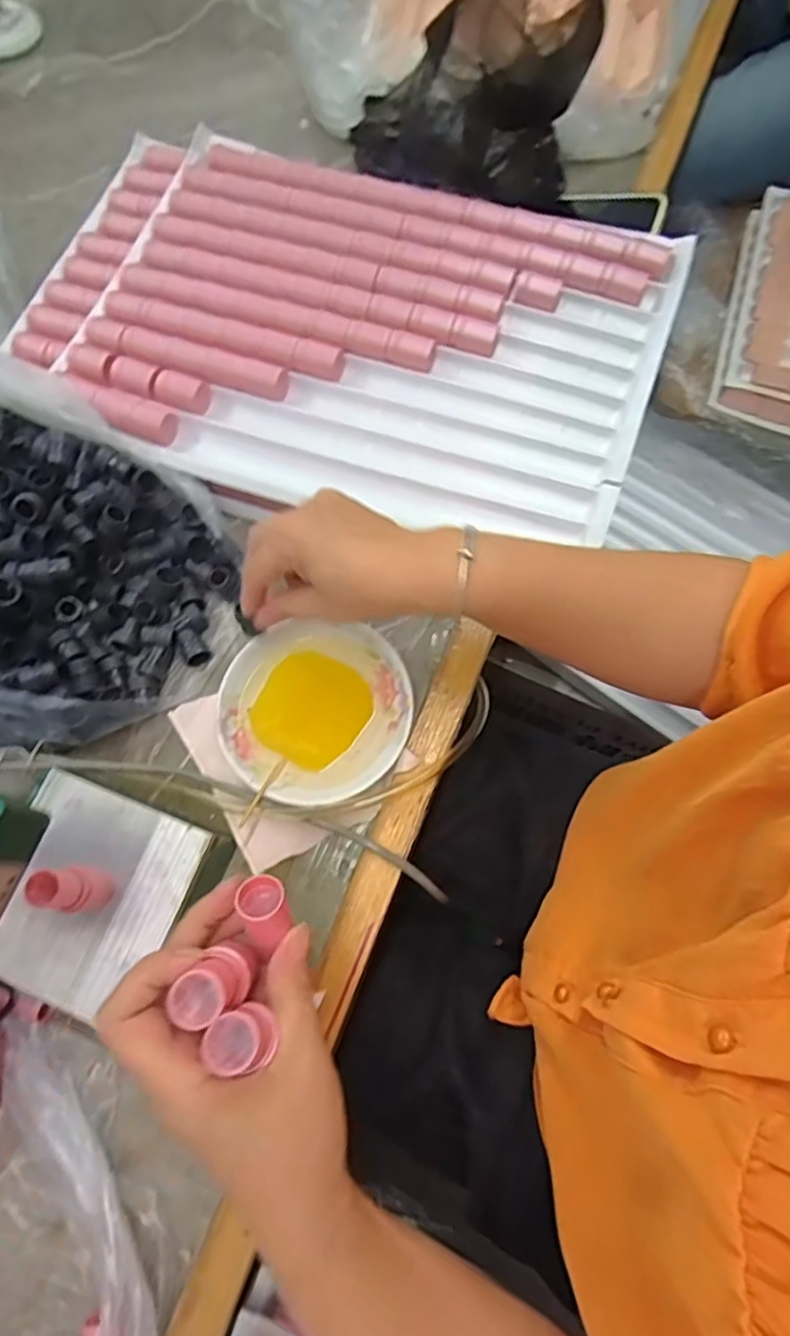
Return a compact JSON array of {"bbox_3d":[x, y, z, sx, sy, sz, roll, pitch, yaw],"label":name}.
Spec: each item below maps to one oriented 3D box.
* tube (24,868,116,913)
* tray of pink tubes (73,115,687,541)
[{"bbox_3d":[-0.186,0.128,0.377,0.023,0.064,0.023,9,72,6],"label":"tube"},{"bbox_3d":[-0.020,-0.263,0.513,0.435,0.031,0.309,17,73,9],"label":"tray of pink tubes"}]

